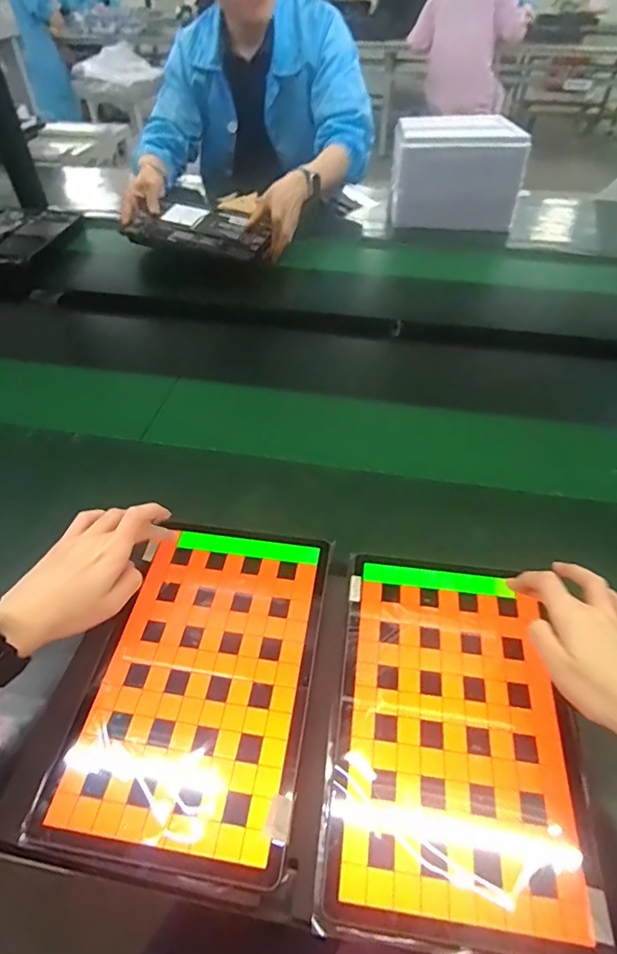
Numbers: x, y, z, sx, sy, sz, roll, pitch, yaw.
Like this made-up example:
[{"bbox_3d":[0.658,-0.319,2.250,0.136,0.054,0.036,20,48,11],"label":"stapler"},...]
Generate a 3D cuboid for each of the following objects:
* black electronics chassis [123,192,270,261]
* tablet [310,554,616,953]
[{"bbox_3d":[-0.195,-0.463,0.940,0.252,0.027,0.145,11,59,2],"label":"black electronics chassis"},{"bbox_3d":[0.106,0.175,0.369,0.167,0.019,0.253,6,46,7],"label":"tablet"}]

